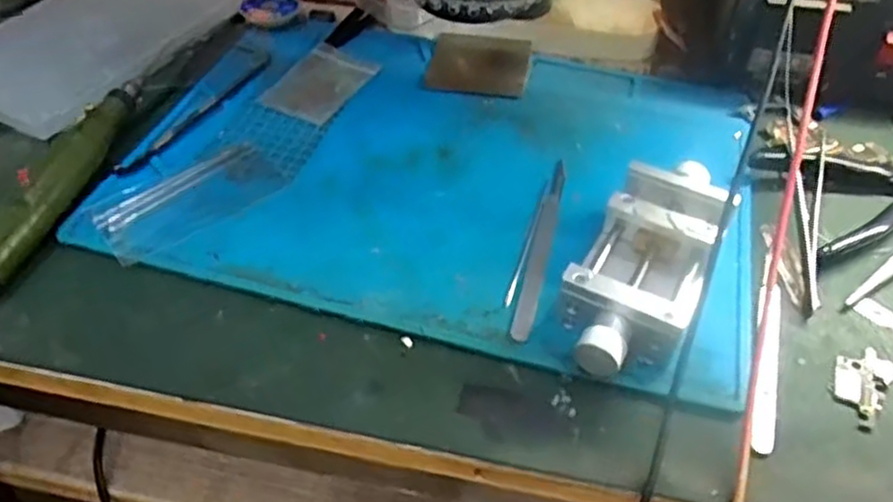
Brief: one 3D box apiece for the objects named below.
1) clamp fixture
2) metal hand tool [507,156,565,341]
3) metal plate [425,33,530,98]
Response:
[{"bbox_3d":[0.095,0.006,0.340,0.053,0.032,0.139,23,51,20],"label":"clamp fixture"},{"bbox_3d":[0.049,-0.005,0.370,0.015,0.005,0.125,12,48,11],"label":"metal hand tool"},{"bbox_3d":[0.023,-0.130,0.487,0.065,0.006,0.070,8,47,7],"label":"metal plate"}]

